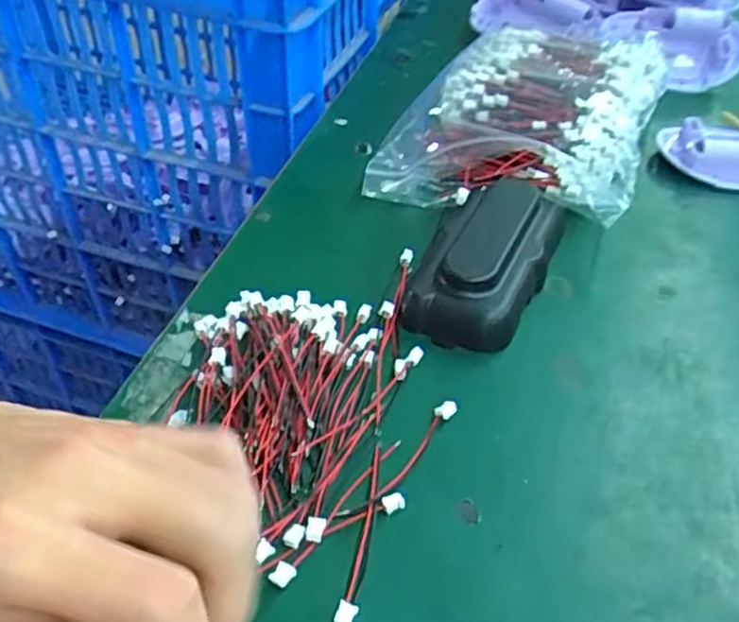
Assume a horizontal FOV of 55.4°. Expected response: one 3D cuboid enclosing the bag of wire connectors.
[{"bbox_3d":[0.090,-0.114,0.407,0.135,0.040,0.176,17,48,16],"label":"bag of wire connectors"}]

